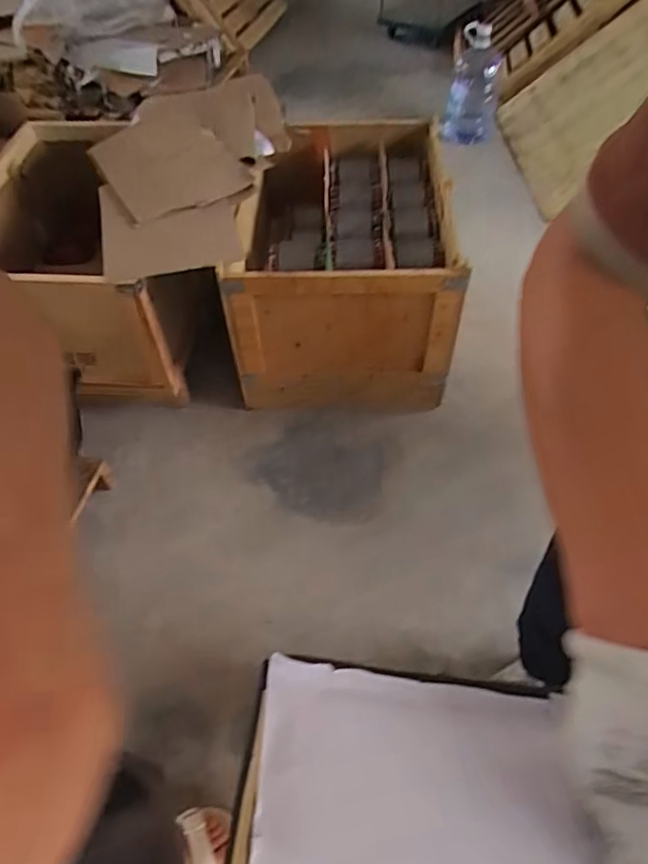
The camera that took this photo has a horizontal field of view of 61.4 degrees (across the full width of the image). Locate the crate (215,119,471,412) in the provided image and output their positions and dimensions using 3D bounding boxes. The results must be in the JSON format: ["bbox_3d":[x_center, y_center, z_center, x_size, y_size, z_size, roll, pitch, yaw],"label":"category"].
[{"bbox_3d":[0.071,-0.562,1.791,0.629,0.498,0.908,2,53,2],"label":"crate"}]

